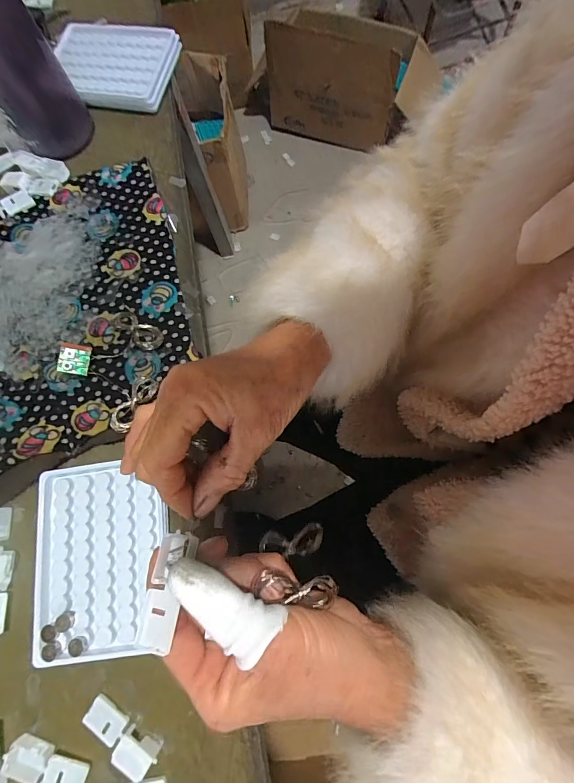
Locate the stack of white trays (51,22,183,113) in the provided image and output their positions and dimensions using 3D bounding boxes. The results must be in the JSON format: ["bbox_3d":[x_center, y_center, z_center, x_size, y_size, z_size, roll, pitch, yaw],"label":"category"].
[{"bbox_3d":[-0.190,-0.354,0.402,0.141,0.018,0.100,11,75,4],"label":"stack of white trays"}]

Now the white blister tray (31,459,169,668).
[{"bbox_3d":[-0.137,0.119,0.273,0.096,0.015,0.129,-7,75,-1],"label":"white blister tray"}]

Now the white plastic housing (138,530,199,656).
[{"bbox_3d":[-0.063,0.103,0.196,0.021,0.010,0.055,8,66,4],"label":"white plastic housing"}]

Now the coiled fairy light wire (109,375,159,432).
[{"bbox_3d":[-0.125,0.010,0.304,0.022,0.006,0.050,29,77,9],"label":"coiled fairy light wire"}]

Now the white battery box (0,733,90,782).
[{"bbox_3d":[-0.158,0.248,0.244,0.055,0.007,0.020,17,76,6],"label":"white battery box"}]

